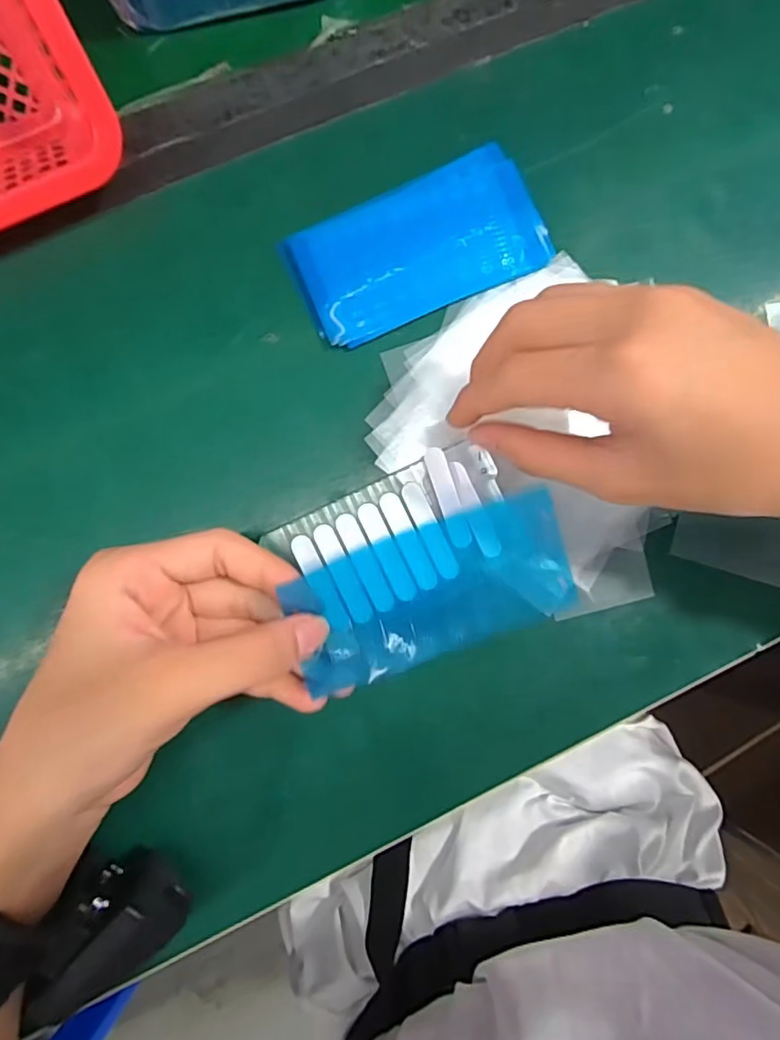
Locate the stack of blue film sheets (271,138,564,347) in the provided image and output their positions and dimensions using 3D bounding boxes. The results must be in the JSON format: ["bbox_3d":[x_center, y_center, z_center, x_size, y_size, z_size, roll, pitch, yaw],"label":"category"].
[{"bbox_3d":[0.015,-0.139,0.291,0.128,0.009,0.064,-25,88,-6],"label":"stack of blue film sheets"}]

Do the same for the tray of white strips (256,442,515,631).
[{"bbox_3d":[0.005,0.008,0.281,0.108,0.013,0.058,-28,89,-6],"label":"tray of white strips"}]

